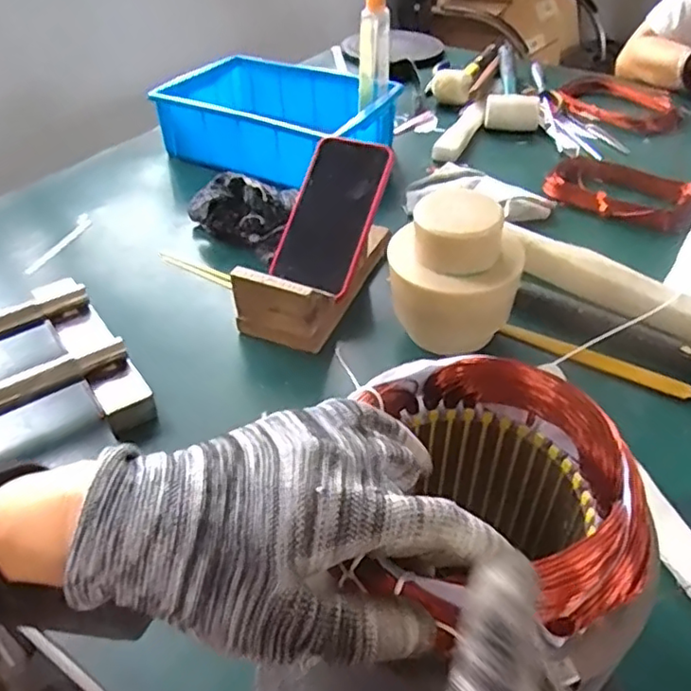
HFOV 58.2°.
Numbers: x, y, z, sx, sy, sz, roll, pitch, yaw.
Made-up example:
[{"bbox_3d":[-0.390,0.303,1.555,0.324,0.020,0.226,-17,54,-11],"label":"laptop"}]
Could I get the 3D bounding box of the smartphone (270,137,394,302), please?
[{"bbox_3d":[-0.015,-0.128,0.610,0.081,0.012,0.165,16,77,22],"label":"smartphone"}]

